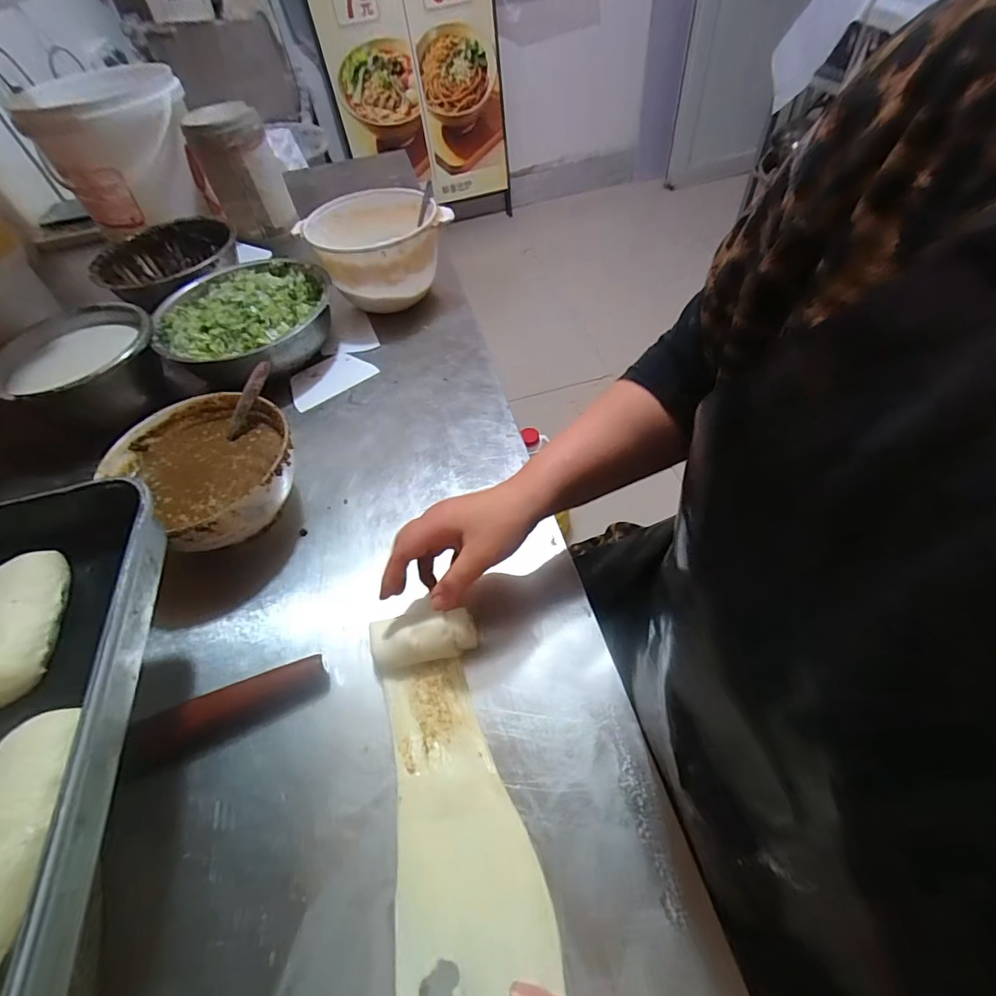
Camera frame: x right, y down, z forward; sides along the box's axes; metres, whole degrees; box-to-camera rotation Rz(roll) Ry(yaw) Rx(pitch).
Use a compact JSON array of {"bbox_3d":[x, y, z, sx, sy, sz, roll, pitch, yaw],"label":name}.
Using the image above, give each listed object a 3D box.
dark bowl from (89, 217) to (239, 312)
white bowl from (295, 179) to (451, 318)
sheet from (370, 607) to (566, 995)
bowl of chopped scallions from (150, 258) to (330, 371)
[{"bbox_3d":[-0.522,-0.360,0.762,0.211,0.073,0.259,-24,55,-12],"label":"dark bowl"},{"bbox_3d":[-0.171,-0.356,0.706,0.174,0.116,0.176,-35,57,-19],"label":"white bowl"},{"bbox_3d":[-0.034,0.211,0.335,0.097,0.028,0.265,-14,58,-4],"label":"sheet"},{"bbox_3d":[-0.345,-0.243,0.667,0.237,0.072,0.227,-3,53,4],"label":"bowl of chopped scallions"}]

